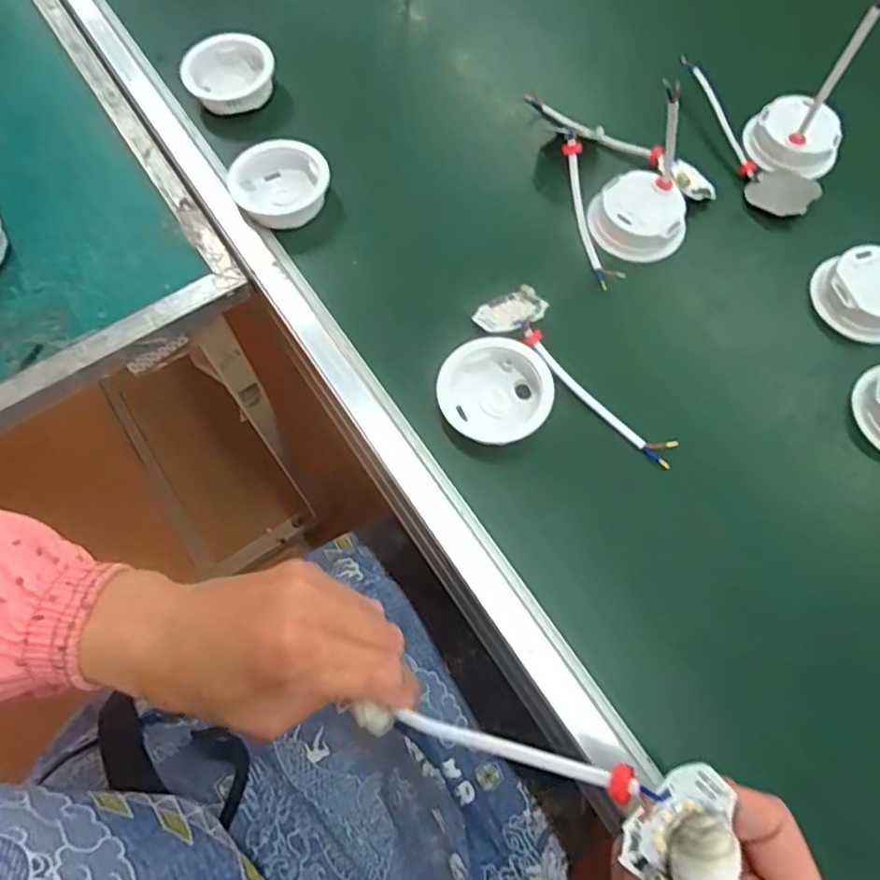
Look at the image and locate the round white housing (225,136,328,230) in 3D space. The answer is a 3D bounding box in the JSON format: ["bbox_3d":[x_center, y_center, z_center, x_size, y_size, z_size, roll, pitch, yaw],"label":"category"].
[{"bbox_3d":[-0.119,-0.190,0.475,0.070,0.031,0.064,0,68,0],"label":"round white housing"}]

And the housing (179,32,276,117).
[{"bbox_3d":[-0.171,-0.296,0.516,0.071,0.031,0.066,0,68,0],"label":"housing"}]

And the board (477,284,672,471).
[{"bbox_3d":[0.087,-0.043,0.413,0.045,0.025,0.159,-36,73,-13],"label":"board"}]

